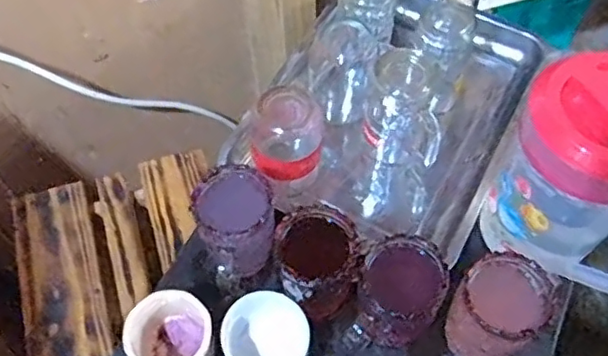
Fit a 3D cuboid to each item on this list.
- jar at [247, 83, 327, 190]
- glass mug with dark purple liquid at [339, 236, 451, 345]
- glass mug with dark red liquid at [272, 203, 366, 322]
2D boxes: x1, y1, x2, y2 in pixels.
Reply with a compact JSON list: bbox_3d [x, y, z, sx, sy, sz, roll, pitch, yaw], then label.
[{"bbox_3d":[-0.017,-0.037,0.667,0.071,0.124,0.066,0,60,0],"label":"jar"},{"bbox_3d":[0.091,0.116,0.575,0.083,0.124,0.073,16,61,9],"label":"glass mug with dark purple liquid"},{"bbox_3d":[0.012,0.087,0.589,0.073,0.121,0.074,0,60,0],"label":"glass mug with dark red liquid"}]

